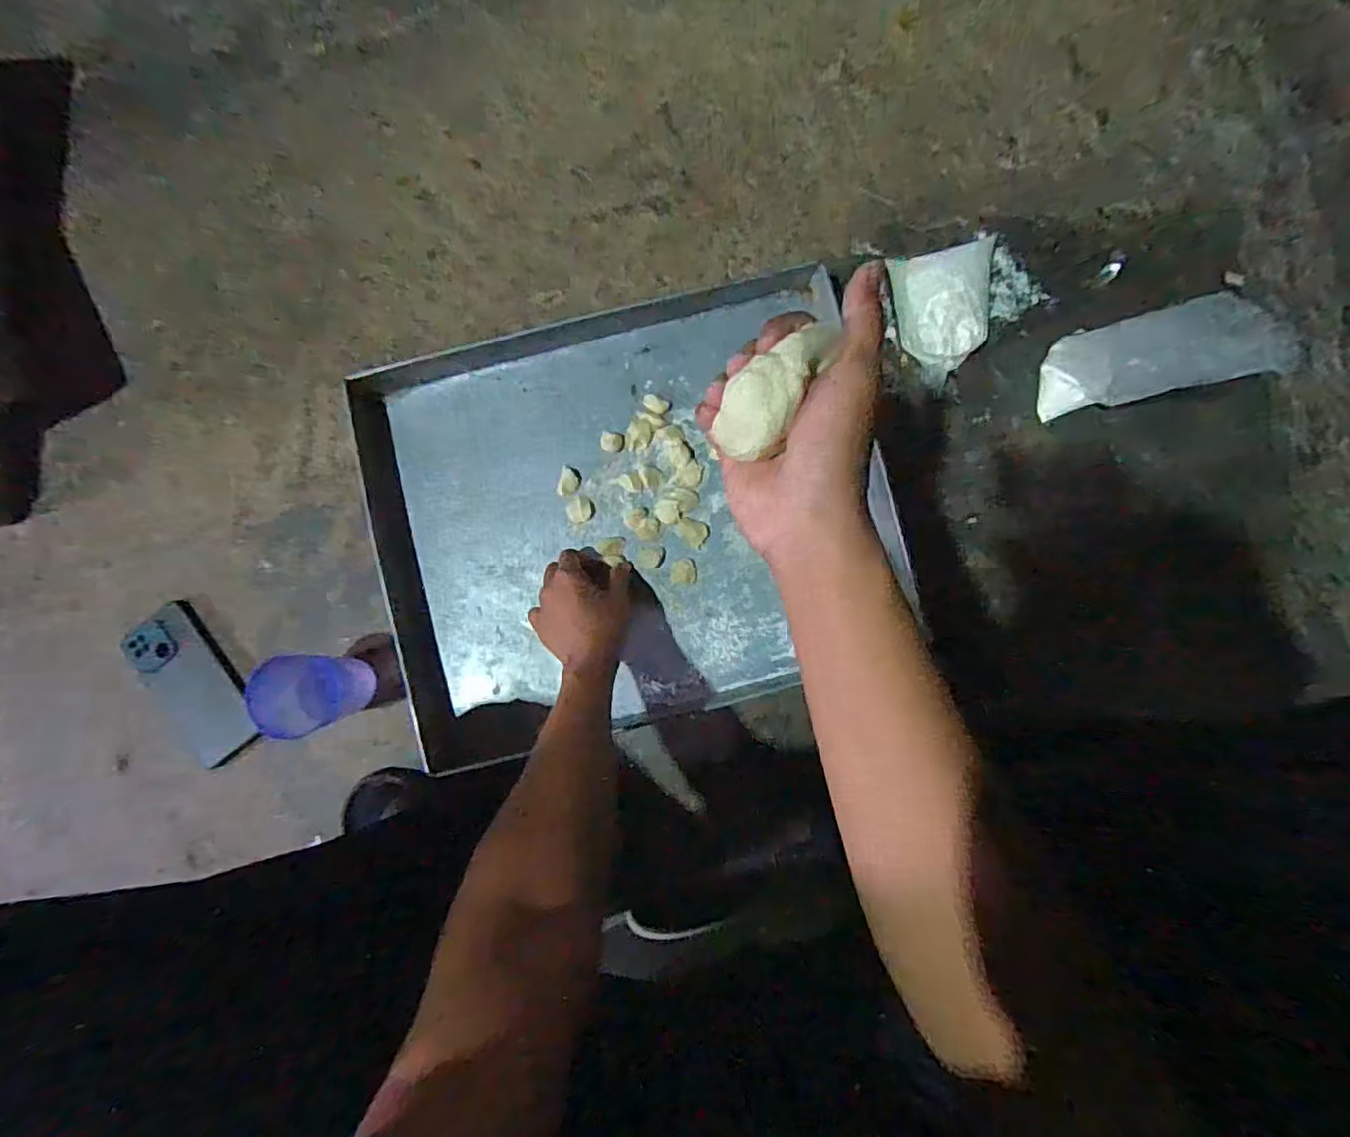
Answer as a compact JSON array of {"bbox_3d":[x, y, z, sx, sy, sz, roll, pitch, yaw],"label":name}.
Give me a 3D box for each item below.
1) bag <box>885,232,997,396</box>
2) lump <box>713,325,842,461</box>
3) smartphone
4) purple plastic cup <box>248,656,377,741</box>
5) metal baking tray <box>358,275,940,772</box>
[{"bbox_3d":[0.299,-0.275,0.687,0.109,0.061,0.152,-6,85,0],"label":"bag"},{"bbox_3d":[0.047,-0.085,0.303,0.032,0.021,0.070,38,105,3],"label":"lump"},{"bbox_3d":[-0.504,0.120,0.670,0.080,0.009,0.166,-38,86,-3],"label":"smartphone"},{"bbox_3d":[-0.351,0.120,0.619,0.073,0.086,0.072,0,85,0],"label":"purple plastic cup"},{"bbox_3d":[-0.041,-0.067,0.675,0.528,0.047,0.431,-14,85,-1],"label":"metal baking tray"}]

